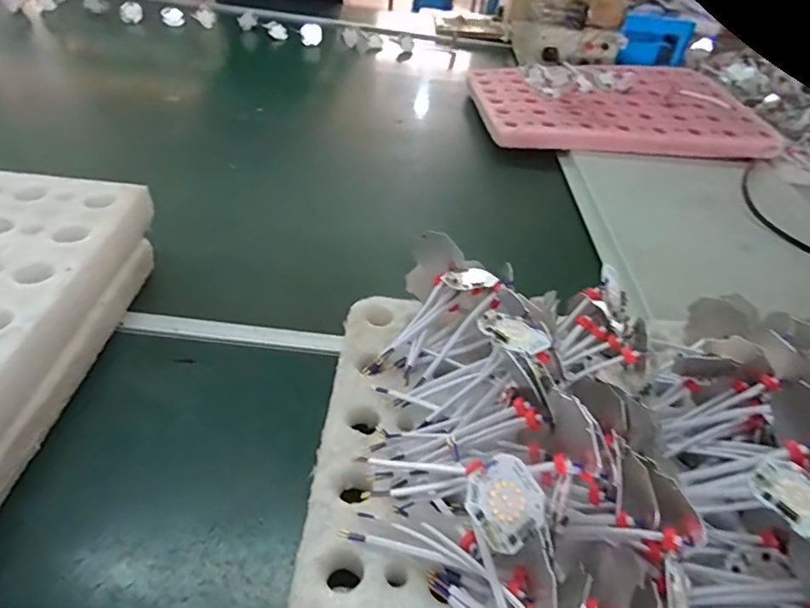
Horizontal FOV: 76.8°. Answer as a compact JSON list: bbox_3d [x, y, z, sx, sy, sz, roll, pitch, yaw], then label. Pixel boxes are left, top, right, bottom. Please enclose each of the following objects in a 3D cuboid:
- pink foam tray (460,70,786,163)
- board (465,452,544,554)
[{"bbox_3d":[0.427,-0.417,1.049,0.565,0.041,0.376,5,41,-5],"label":"pink foam tray"},{"bbox_3d":[0.060,0.116,0.300,0.047,0.004,0.045,-31,76,-29],"label":"board"}]

